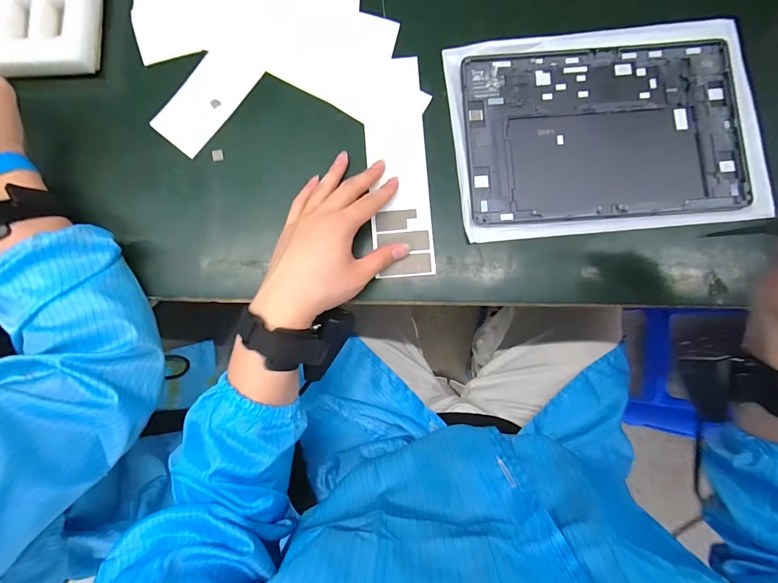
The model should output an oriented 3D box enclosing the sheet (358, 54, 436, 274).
[{"bbox_3d":[0.009,-0.124,0.370,0.059,0.004,0.219,-7,84,2],"label":"sheet"}]

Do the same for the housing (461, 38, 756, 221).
[{"bbox_3d":[0.204,-0.155,0.359,0.255,0.009,0.169,-5,82,2],"label":"housing"}]

